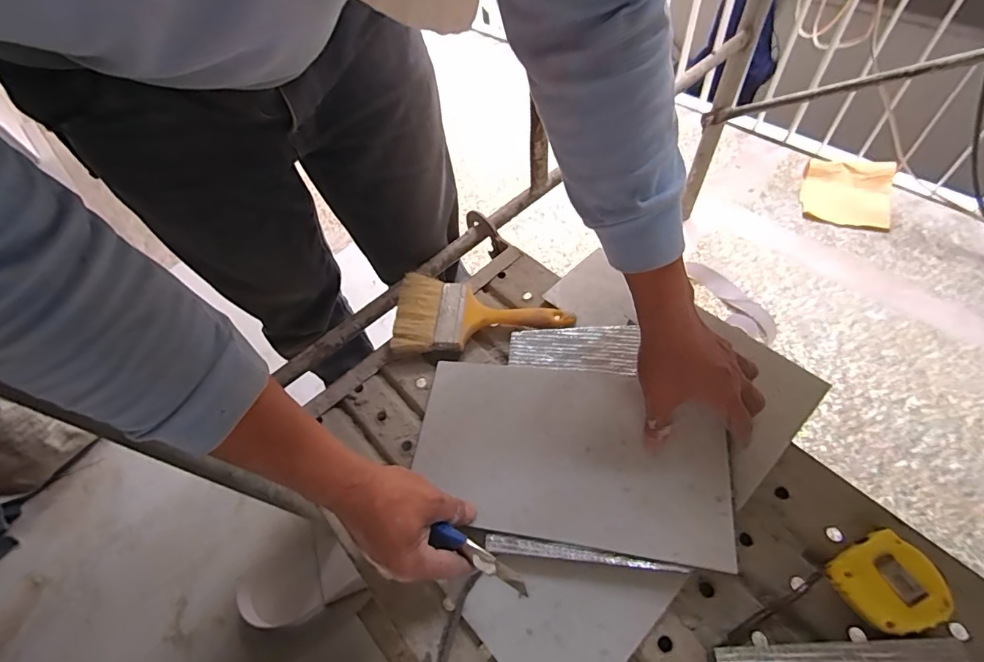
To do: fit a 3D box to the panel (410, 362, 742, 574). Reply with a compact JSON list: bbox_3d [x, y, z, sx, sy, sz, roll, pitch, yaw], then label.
[{"bbox_3d":[0.073,0.119,0.456,0.301,0.011,0.173,5,59,12],"label":"panel"}]

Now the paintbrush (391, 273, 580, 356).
[{"bbox_3d":[-0.015,-0.014,0.558,0.213,0.018,0.106,6,62,7],"label":"paintbrush"}]

